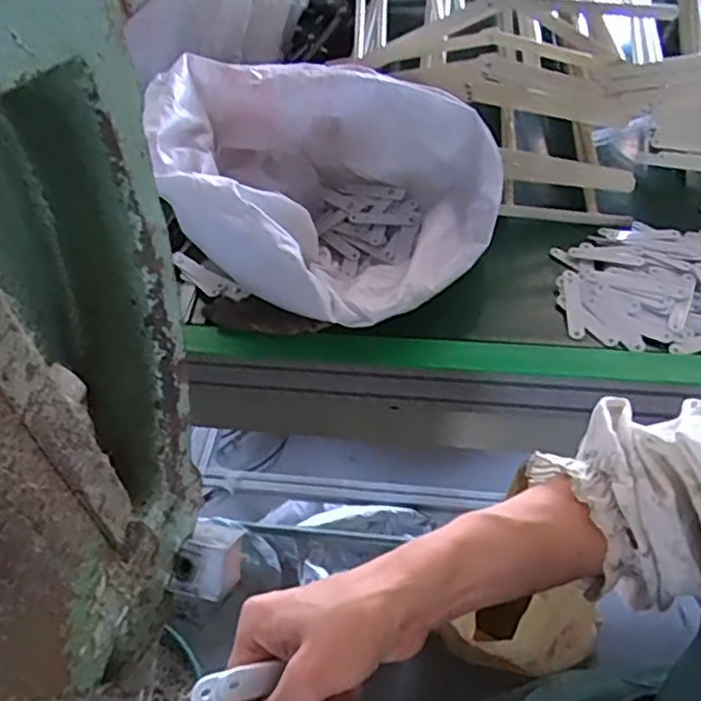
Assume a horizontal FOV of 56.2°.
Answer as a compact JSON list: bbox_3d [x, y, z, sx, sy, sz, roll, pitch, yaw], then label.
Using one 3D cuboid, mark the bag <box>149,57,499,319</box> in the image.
[{"bbox_3d":[-0.023,-0.172,0.744,0.355,0.219,0.308,13,52,16],"label":"bag"}]

